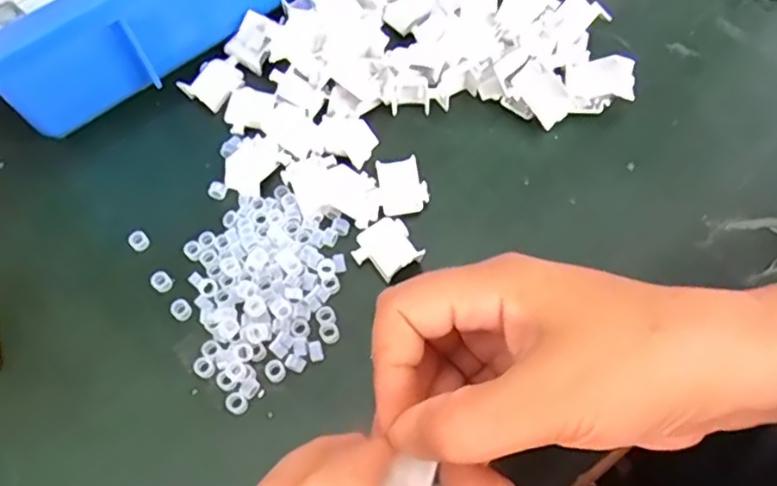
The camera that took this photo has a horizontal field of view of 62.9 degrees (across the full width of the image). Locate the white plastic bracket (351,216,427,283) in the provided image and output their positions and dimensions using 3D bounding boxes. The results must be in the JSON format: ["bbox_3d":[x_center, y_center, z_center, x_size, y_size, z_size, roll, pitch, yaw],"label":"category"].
[{"bbox_3d":[-0.001,0.002,0.311,0.028,0.012,0.032,-39,68,-15],"label":"white plastic bracket"}]

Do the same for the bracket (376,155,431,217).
[{"bbox_3d":[0.008,-0.029,0.325,0.024,0.007,0.027,-10,67,-2],"label":"bracket"}]

